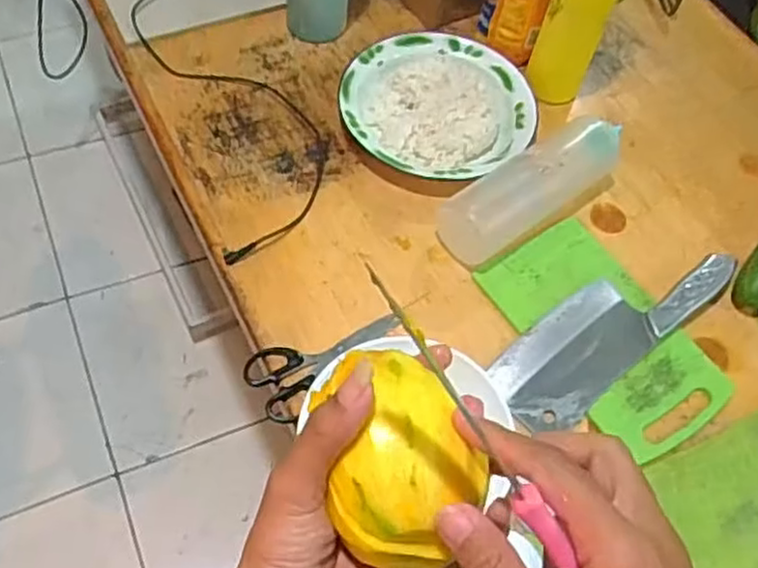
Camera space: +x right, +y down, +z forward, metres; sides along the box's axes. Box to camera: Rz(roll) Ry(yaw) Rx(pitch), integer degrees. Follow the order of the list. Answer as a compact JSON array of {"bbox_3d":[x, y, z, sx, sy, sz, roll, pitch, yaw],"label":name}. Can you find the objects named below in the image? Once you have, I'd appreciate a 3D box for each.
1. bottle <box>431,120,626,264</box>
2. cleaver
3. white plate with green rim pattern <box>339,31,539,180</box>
[{"bbox_3d":[0.159,-0.104,0.736,0.215,0.090,0.063,-33,68,-22],"label":"bottle"},{"bbox_3d":[0.222,0.036,0.687,0.268,0.035,0.087,-35,69,-22],"label":"cleaver"},{"bbox_3d":[0.066,-0.200,0.799,0.207,0.036,0.203,2,58,-3],"label":"white plate with green rim pattern"}]

